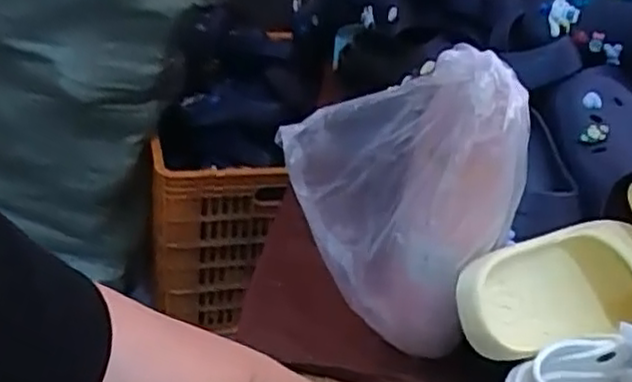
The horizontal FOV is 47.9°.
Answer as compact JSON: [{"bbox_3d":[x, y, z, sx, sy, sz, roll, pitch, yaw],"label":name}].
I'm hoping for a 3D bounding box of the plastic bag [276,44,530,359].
[{"bbox_3d":[0.060,0.005,0.567,0.185,0.236,0.065,25,34,28],"label":"plastic bag"}]

